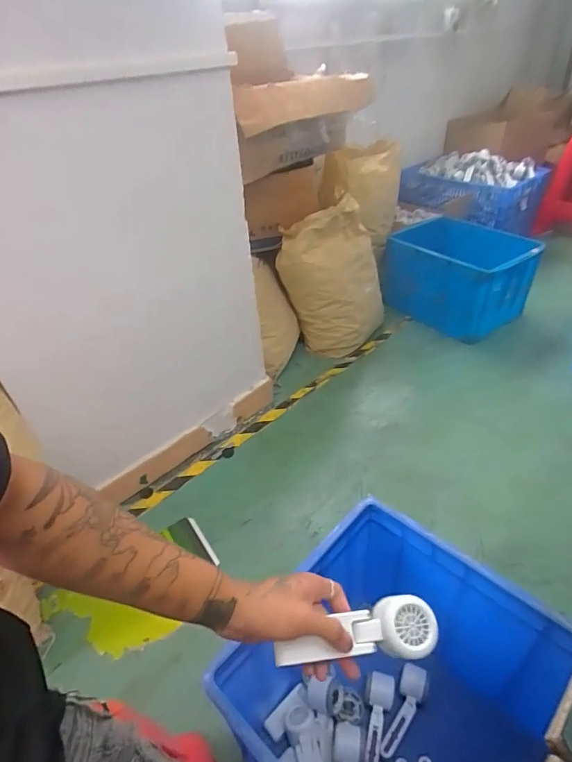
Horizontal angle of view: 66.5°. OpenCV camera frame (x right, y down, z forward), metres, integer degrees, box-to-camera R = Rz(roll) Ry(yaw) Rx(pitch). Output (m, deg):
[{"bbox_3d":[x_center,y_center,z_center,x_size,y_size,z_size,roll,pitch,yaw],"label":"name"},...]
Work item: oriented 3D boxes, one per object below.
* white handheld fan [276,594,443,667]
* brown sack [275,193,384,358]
[{"bbox_3d":[0.071,0.265,0.448,0.165,0.046,0.053,-4,37,-12],"label":"white handheld fan"},{"bbox_3d":[0.179,-0.378,1.689,0.345,0.565,0.227,-33,45,-31],"label":"brown sack"}]

